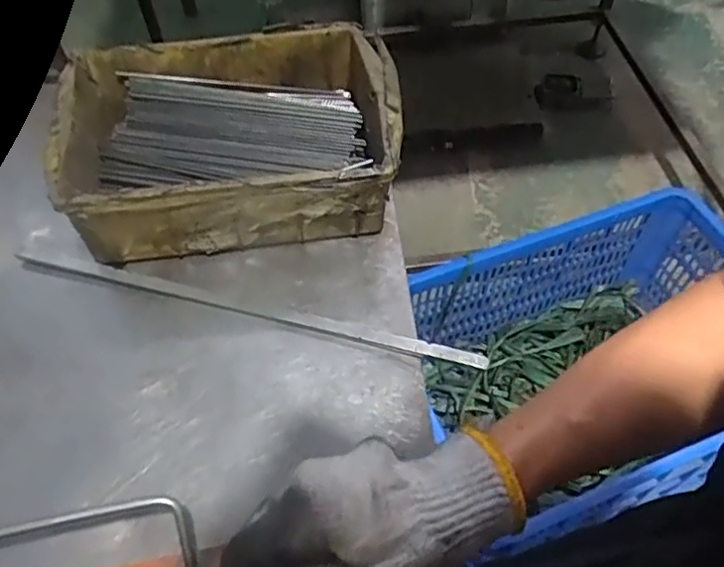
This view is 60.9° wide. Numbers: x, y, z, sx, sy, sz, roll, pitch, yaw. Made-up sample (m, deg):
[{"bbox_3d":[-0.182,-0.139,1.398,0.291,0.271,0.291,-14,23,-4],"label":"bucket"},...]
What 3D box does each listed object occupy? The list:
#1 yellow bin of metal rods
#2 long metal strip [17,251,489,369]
[{"bbox_3d":[-0.102,-0.114,0.493,0.247,0.081,0.173,-5,56,-5],"label":"yellow bin of metal rods"},{"bbox_3d":[-0.087,0.016,0.447,0.351,0.010,0.011,13,56,7],"label":"long metal strip"}]

